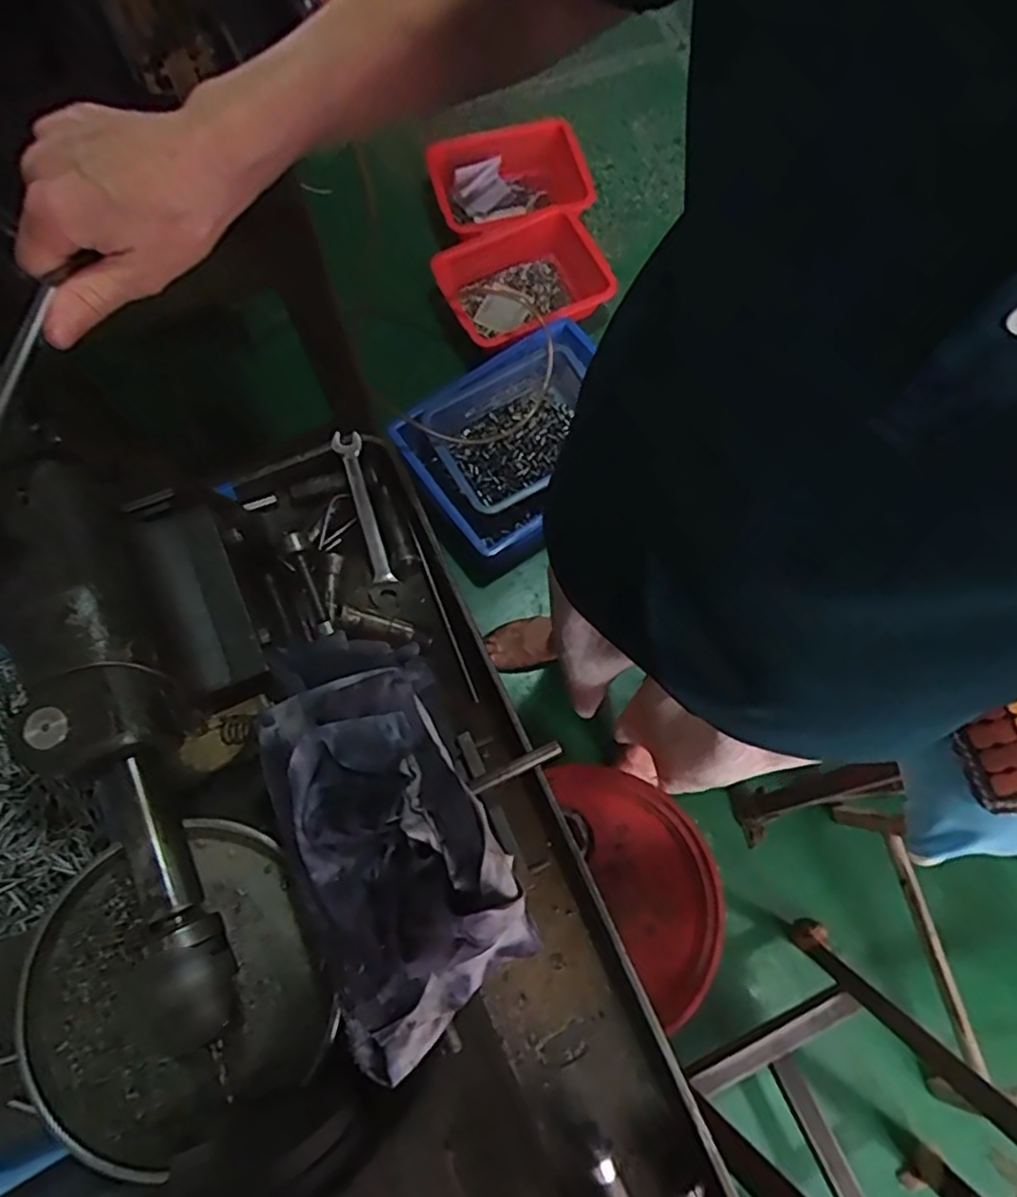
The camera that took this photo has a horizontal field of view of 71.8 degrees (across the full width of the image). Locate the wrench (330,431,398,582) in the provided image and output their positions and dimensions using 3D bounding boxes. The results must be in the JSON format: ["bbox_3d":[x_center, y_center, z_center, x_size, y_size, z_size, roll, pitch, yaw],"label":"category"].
[{"bbox_3d":[-0.119,-0.076,0.581,0.022,0.009,0.127,-16,89,-6],"label":"wrench"}]

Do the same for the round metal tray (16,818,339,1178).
[{"bbox_3d":[-0.165,0.185,0.336,0.137,0.023,0.132,0,73,-1],"label":"round metal tray"}]

